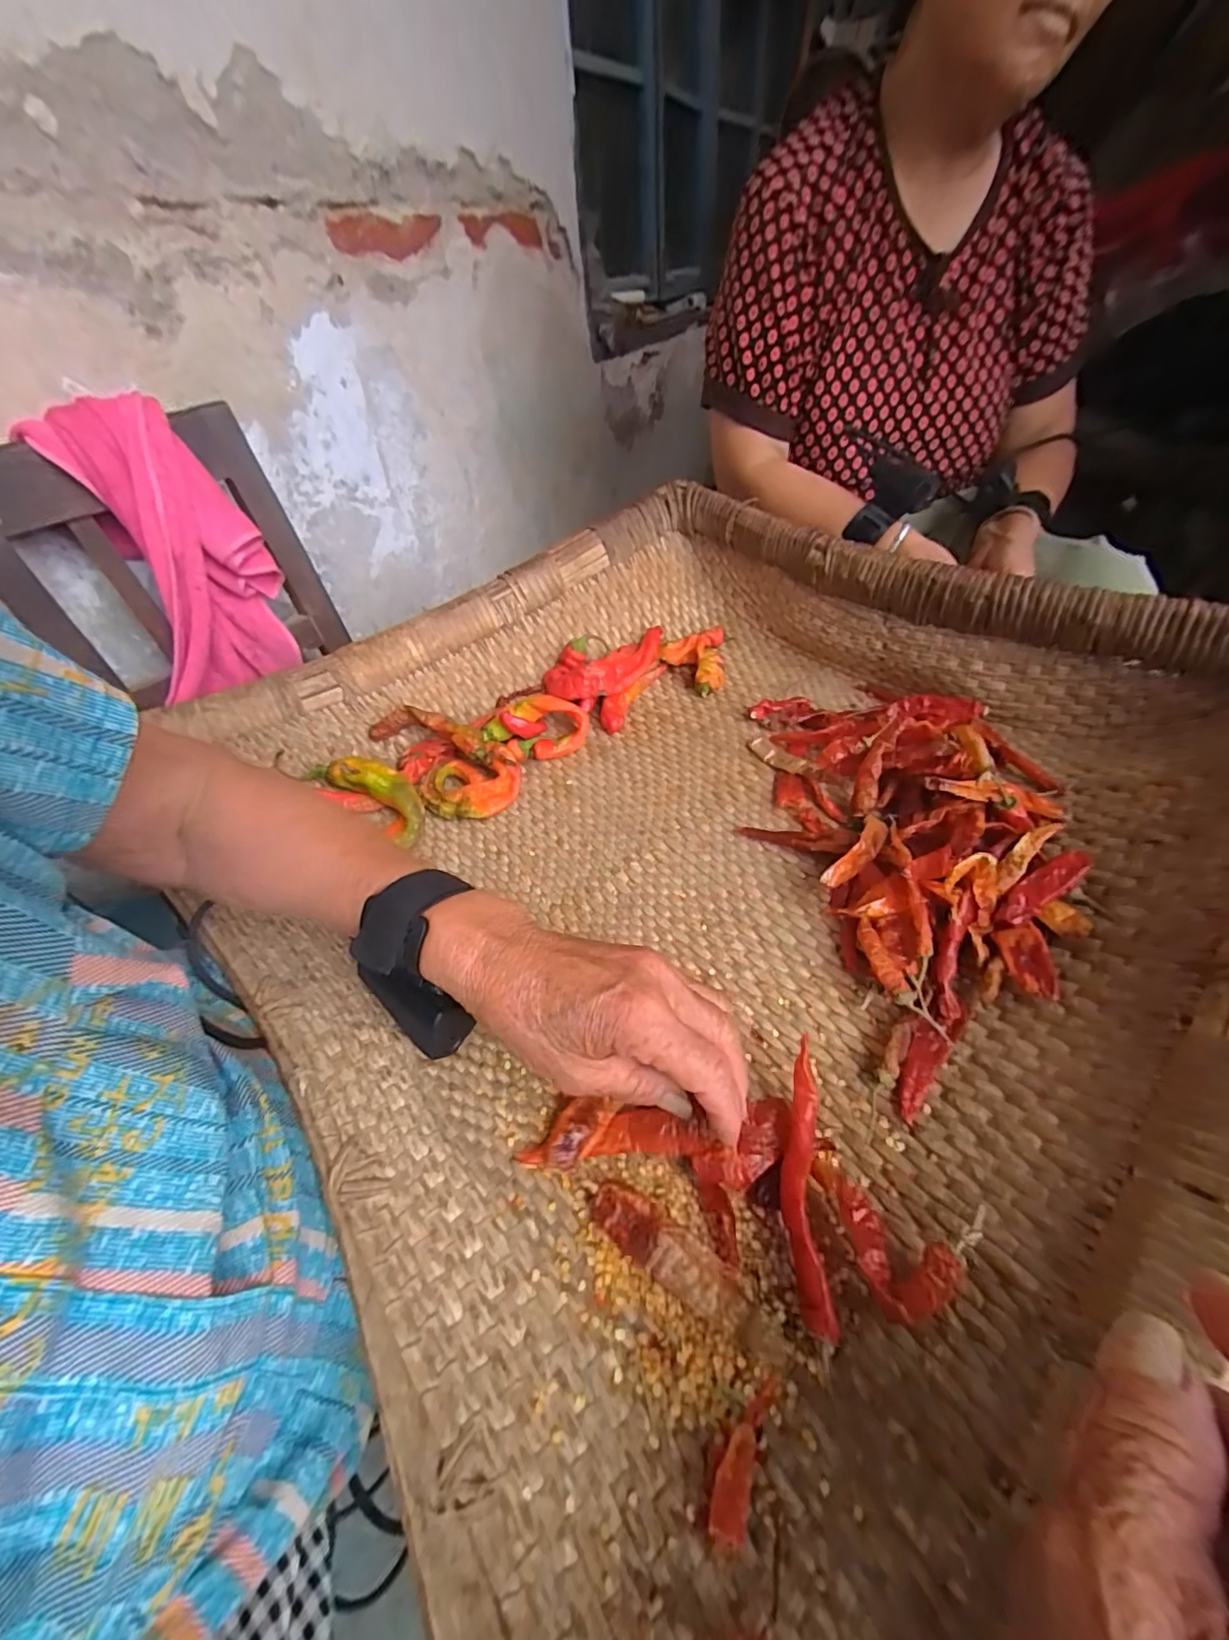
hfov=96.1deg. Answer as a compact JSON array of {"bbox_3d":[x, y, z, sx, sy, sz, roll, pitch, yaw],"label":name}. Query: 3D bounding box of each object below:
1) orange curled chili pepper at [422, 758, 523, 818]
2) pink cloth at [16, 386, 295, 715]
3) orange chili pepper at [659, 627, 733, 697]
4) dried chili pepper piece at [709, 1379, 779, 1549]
[{"bbox_3d":[-0.117,-0.026,0.444,0.074,0.021,0.048,2,47,9],"label":"orange curled chili pepper"},{"bbox_3d":[-0.414,-0.263,0.539,0.124,0.243,0.089,-29,24,-17],"label":"pink cloth"},{"bbox_3d":[0.082,-0.163,0.555,0.063,0.035,0.092,9,48,15],"label":"orange chili pepper"},{"bbox_3d":[0.045,0.219,0.191,0.012,0.009,0.046,25,33,25],"label":"dried chili pepper piece"}]

